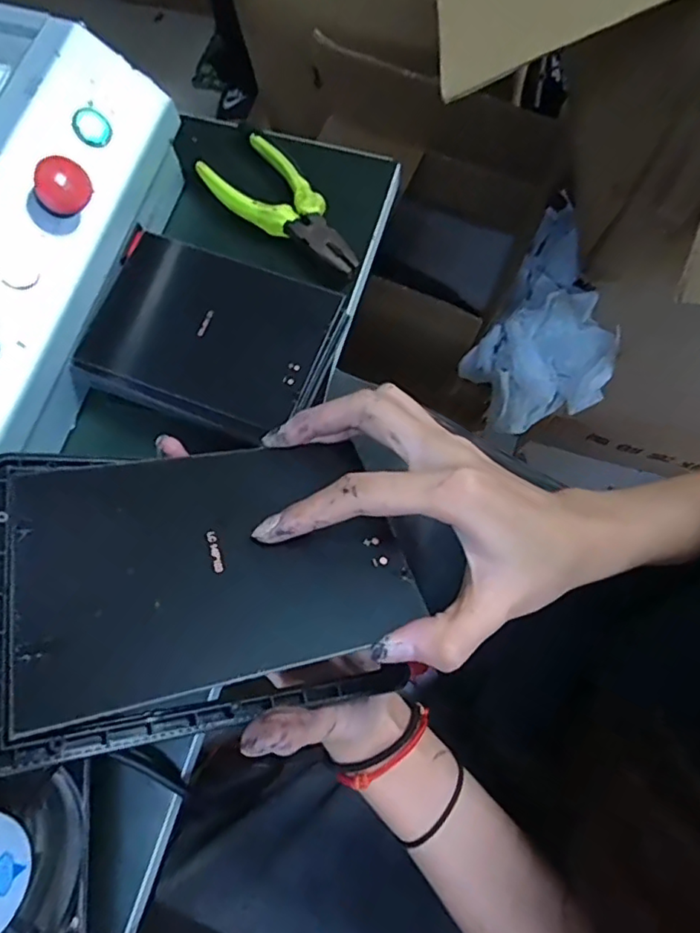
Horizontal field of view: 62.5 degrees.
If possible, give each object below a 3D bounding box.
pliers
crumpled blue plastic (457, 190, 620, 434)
[{"bbox_3d":[-0.046,-0.184,0.420,0.054,0.022,0.135,-40,77,-9],"label":"pliers"},{"bbox_3d":[0.227,-0.155,0.629,0.142,0.092,0.242,30,77,10],"label":"crumpled blue plastic"}]

